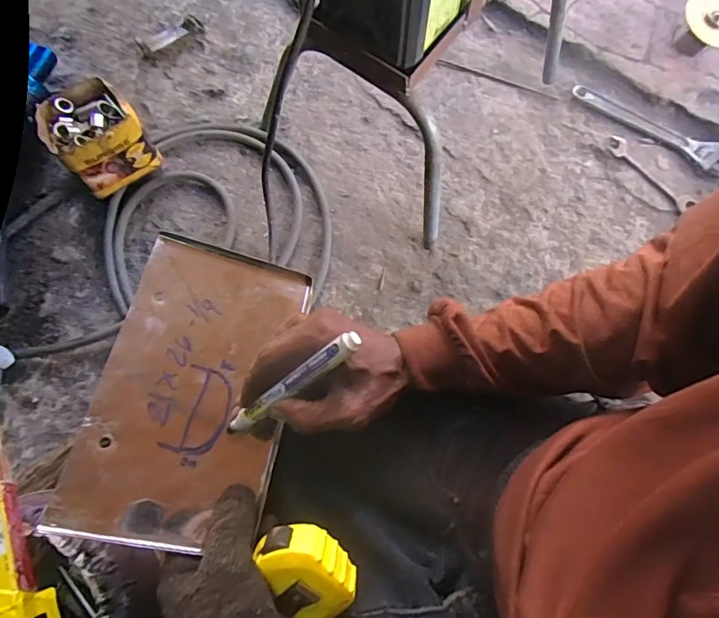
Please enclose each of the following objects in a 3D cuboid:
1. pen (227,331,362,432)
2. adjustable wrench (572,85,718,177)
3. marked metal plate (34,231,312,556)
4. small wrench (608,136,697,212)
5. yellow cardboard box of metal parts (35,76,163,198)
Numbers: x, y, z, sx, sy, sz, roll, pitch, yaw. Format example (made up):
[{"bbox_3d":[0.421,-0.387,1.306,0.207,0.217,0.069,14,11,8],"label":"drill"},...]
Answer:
[{"bbox_3d":[-0.053,0.059,0.346,0.130,0.010,0.013,-37,79,22],"label":"pen"},{"bbox_3d":[0.493,-0.308,0.809,0.283,0.010,0.056,30,75,5],"label":"adjustable wrench"},{"bbox_3d":[-0.126,0.057,0.381,0.137,0.010,0.235,17,61,-14],"label":"marked metal plate"},{"bbox_3d":[0.475,-0.222,0.786,0.162,0.006,0.036,44,77,9],"label":"small wrench"},{"bbox_3d":[-0.373,-0.245,0.691,0.118,0.102,0.147,-41,80,-13],"label":"yellow cardboard box of metal parts"}]

